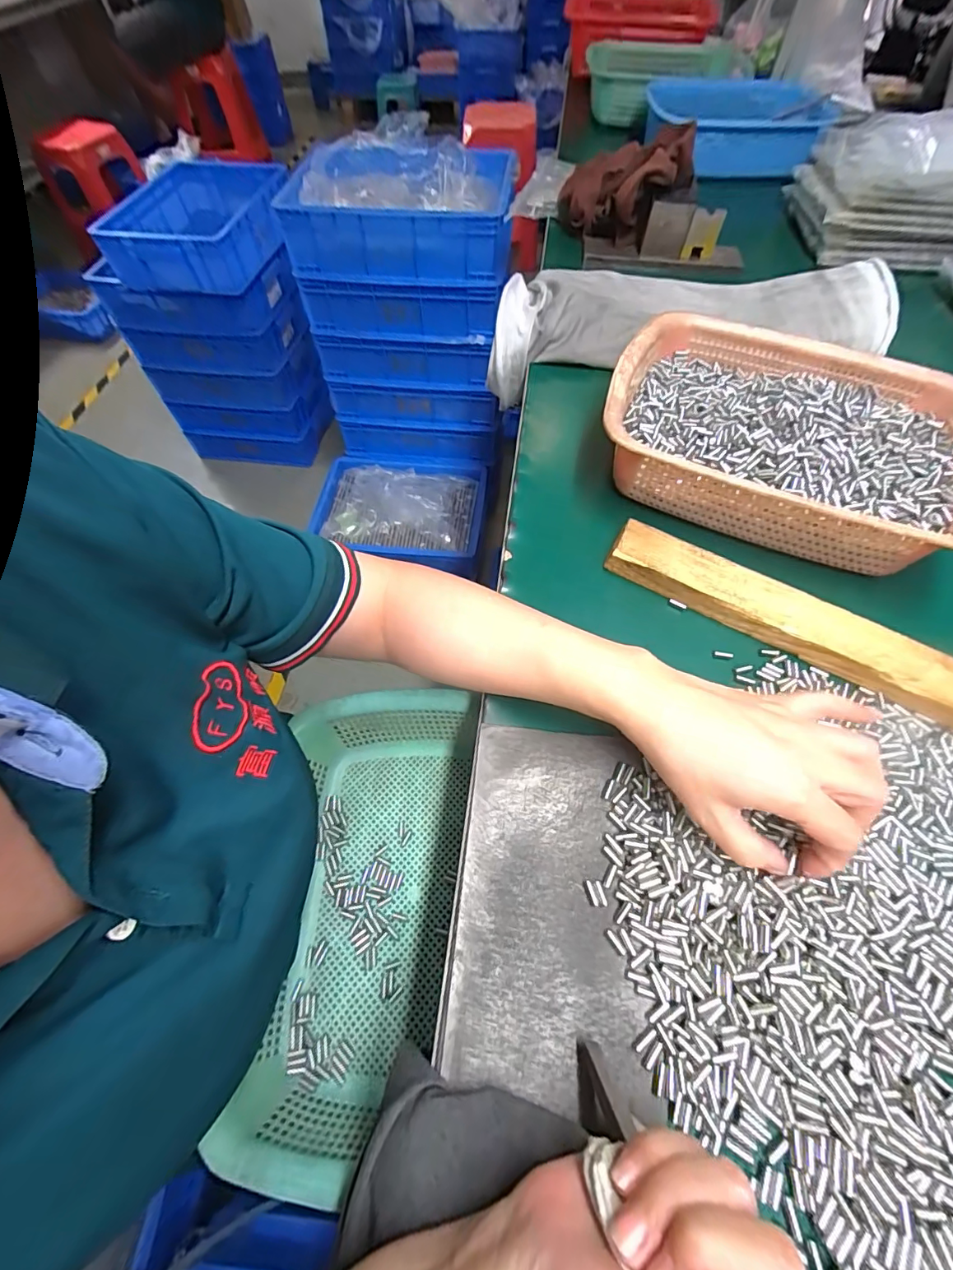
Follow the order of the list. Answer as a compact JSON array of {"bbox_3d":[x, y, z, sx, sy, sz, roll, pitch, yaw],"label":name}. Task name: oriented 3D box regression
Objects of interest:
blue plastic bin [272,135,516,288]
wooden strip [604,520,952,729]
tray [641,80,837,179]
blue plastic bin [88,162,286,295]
[{"bbox_3d":[-0.132,-0.772,0.861,0.382,0.120,0.242,2,61,4],"label":"blue plastic bin"},{"bbox_3d":[0.298,0.025,0.318,0.431,0.016,0.043,28,66,17],"label":"wooden strip"},{"bbox_3d":[0.415,-0.831,0.769,0.268,0.070,0.184,2,61,4],"label":"tray"},{"bbox_3d":[-0.600,-0.891,1.036,0.309,0.123,0.334,7,61,6],"label":"blue plastic bin"}]

